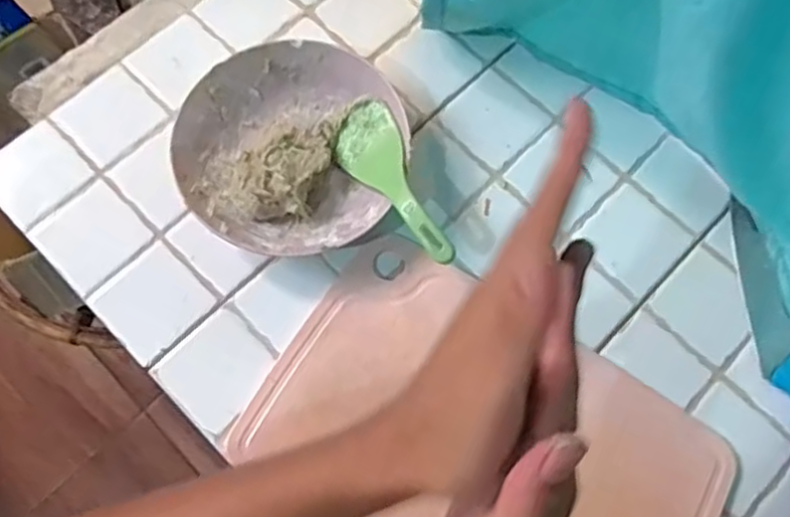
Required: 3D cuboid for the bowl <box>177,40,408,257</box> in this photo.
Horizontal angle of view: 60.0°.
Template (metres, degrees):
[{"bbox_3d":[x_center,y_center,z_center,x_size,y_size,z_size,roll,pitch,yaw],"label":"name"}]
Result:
[{"bbox_3d":[-0.087,-0.092,0.597,0.186,0.047,0.193,0,73,-1],"label":"bowl"}]

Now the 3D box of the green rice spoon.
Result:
[{"bbox_3d":[-0.001,-0.061,0.563,0.061,0.018,0.172,-46,53,22],"label":"green rice spoon"}]

